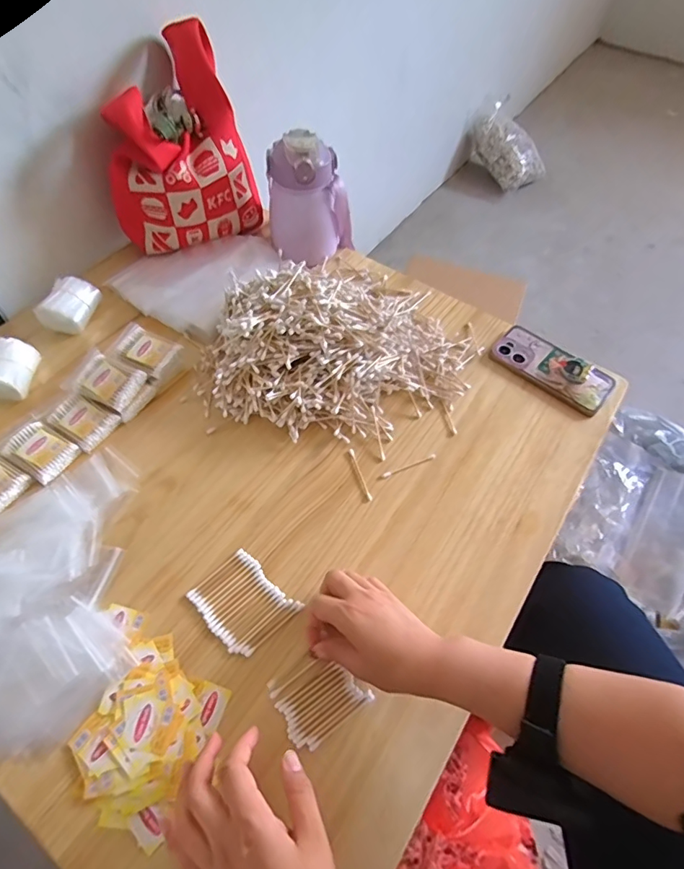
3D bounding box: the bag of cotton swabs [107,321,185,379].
[{"bbox_3d":[-0.260,-0.111,0.639,0.089,0.016,0.058,24,59,13],"label":"bag of cotton swabs"}]

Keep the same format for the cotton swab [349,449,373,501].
[{"bbox_3d":[0.022,0.047,0.579,0.007,0.004,0.072,-14,58,-11],"label":"cotton swab"}]

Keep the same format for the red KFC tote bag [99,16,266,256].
[{"bbox_3d":[-0.253,-0.432,0.730,0.216,0.213,0.189,-20,59,-14],"label":"red KFC tote bag"}]

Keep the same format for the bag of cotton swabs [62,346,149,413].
[{"bbox_3d":[-0.299,-0.068,0.613,0.087,0.025,0.060,25,59,14],"label":"bag of cotton swabs"}]

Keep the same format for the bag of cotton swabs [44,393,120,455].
[{"bbox_3d":[-0.317,-0.019,0.594,0.076,0.011,0.054,32,61,18],"label":"bag of cotton swabs"}]

